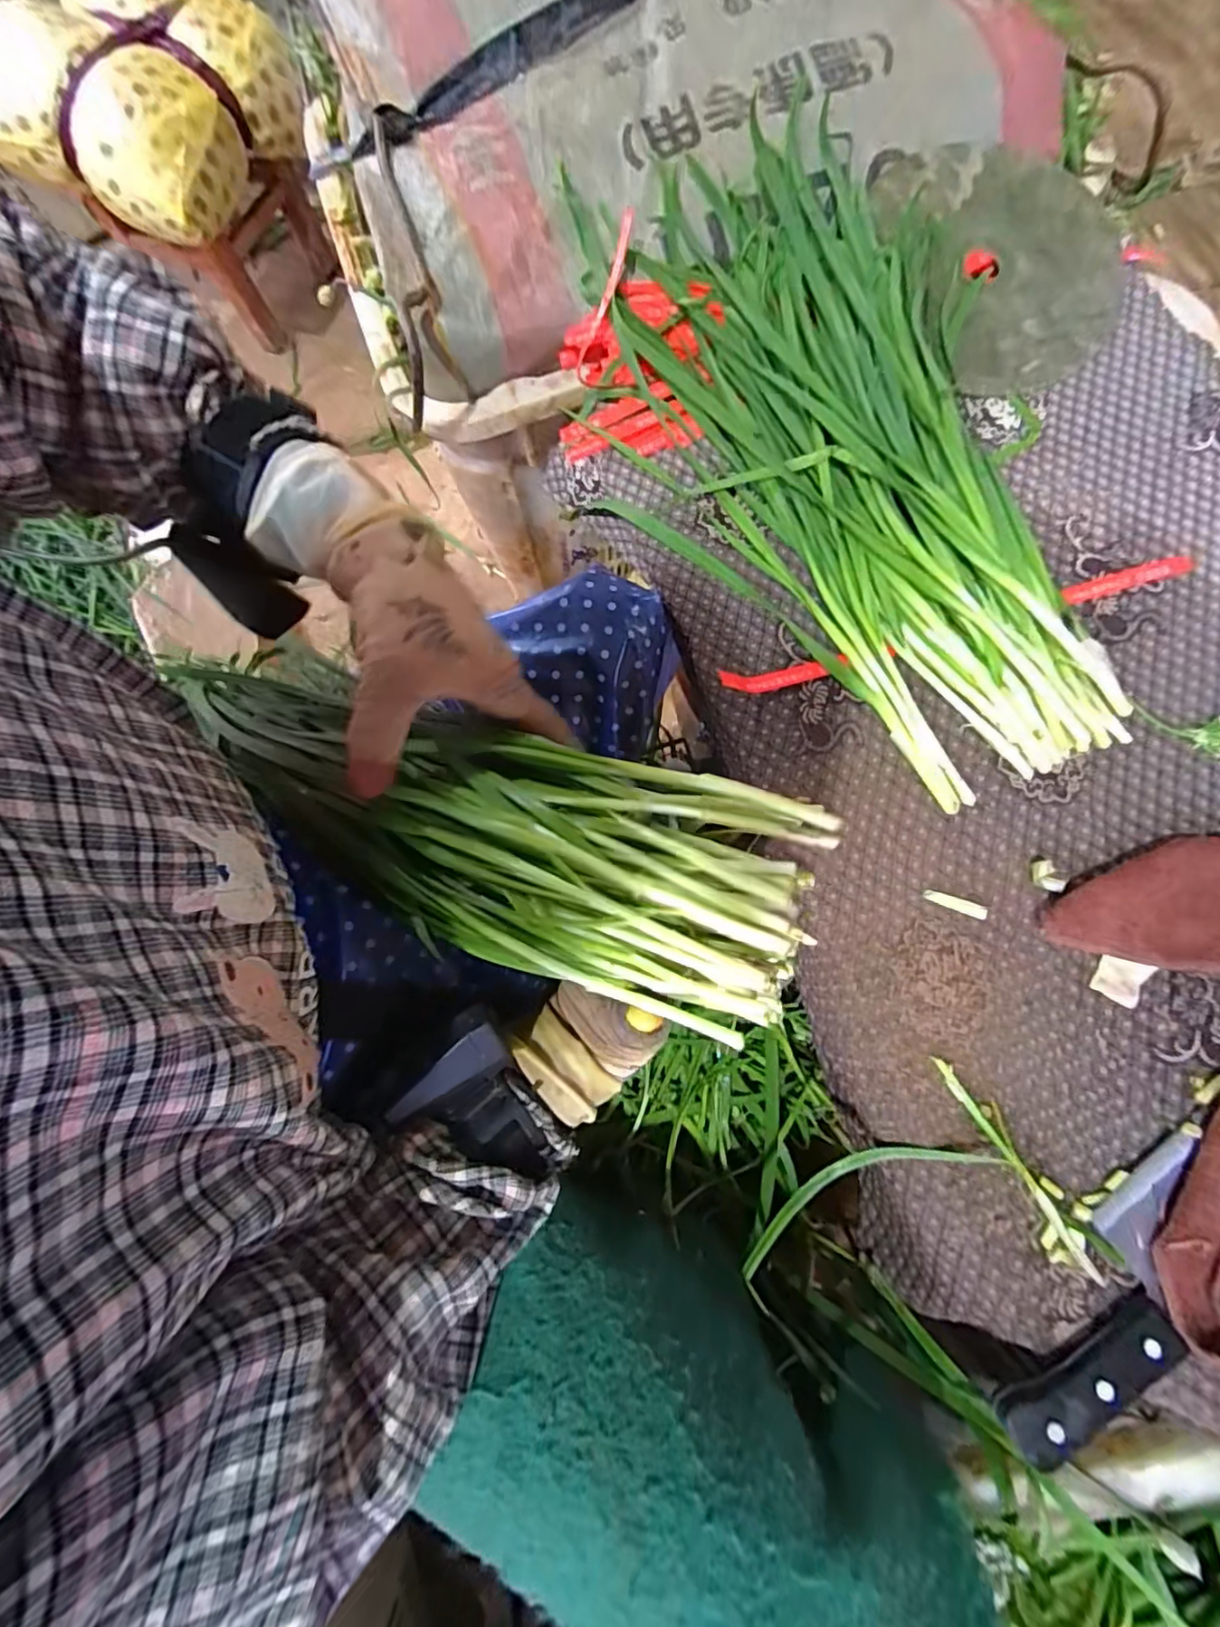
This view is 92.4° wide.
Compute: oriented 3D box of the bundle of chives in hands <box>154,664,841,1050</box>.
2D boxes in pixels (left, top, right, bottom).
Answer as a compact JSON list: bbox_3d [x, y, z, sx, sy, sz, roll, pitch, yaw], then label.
[{"bbox_3d":[-0.097,0.000,0.309,0.387,0.057,0.113,18,79,24],"label":"bundle of chives in hands"}]

